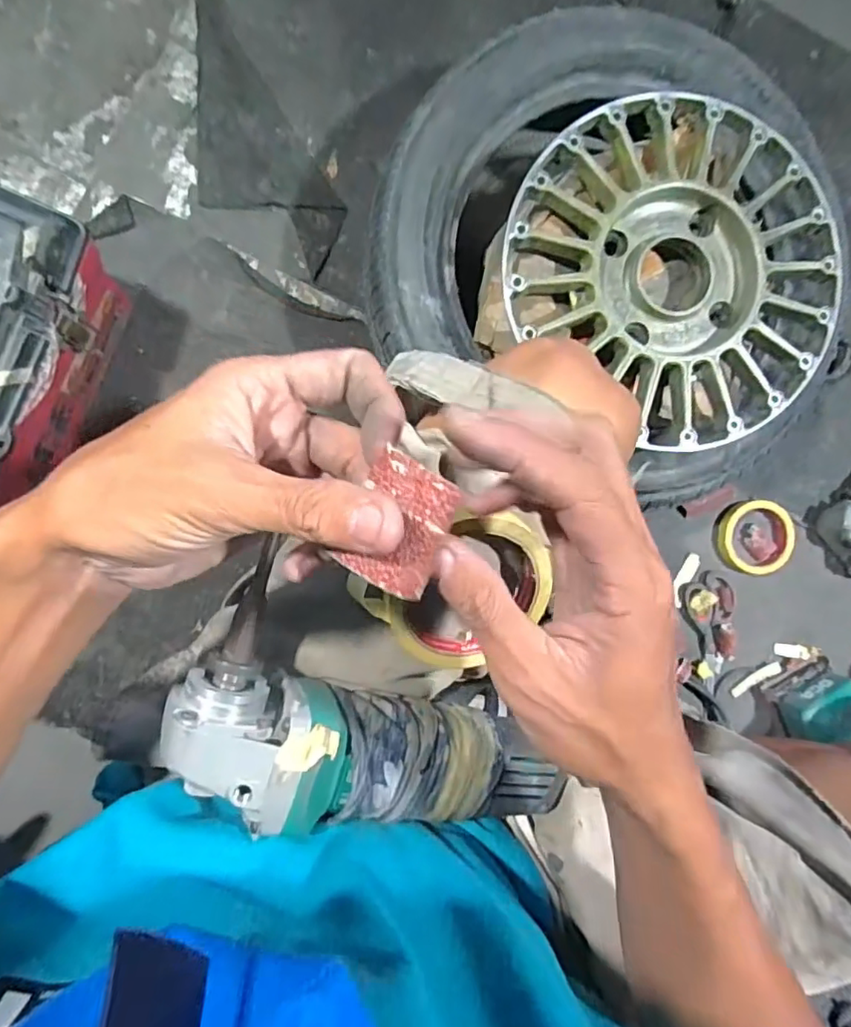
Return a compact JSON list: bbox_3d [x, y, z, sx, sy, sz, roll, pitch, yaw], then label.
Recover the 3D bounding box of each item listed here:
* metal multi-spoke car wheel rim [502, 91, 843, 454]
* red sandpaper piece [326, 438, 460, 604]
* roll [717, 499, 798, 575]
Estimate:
[{"bbox_3d":[0.231,-0.225,0.537,0.306,0.040,0.281,0,90,-6],"label":"metal multi-spoke car wheel rim"},{"bbox_3d":[-0.007,0.005,0.198,0.029,0.009,0.043,22,90,-7],"label":"red sandpaper piece"},{"bbox_3d":[0.433,0.032,0.767,0.097,0.023,0.095,0,93,-6],"label":"roll"}]

